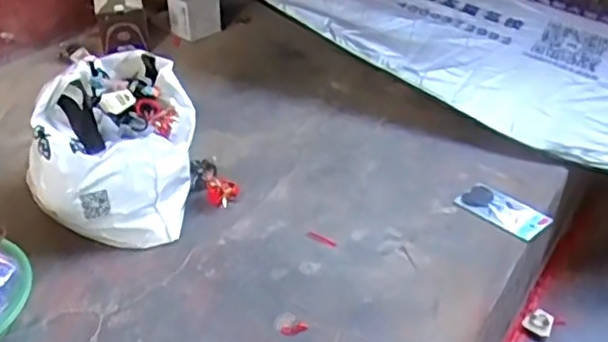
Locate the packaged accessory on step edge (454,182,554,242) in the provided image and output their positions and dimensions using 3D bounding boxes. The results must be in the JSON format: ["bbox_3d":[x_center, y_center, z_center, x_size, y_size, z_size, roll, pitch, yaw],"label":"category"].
[{"bbox_3d":[0.313,0.060,1.017,0.083,0.008,0.141,-27,42,-34],"label":"packaged accessory on step edge"}]

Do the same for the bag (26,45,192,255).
[{"bbox_3d":[-0.293,-0.058,1.026,0.219,0.197,0.334,-3,34,-5],"label":"bag"}]

